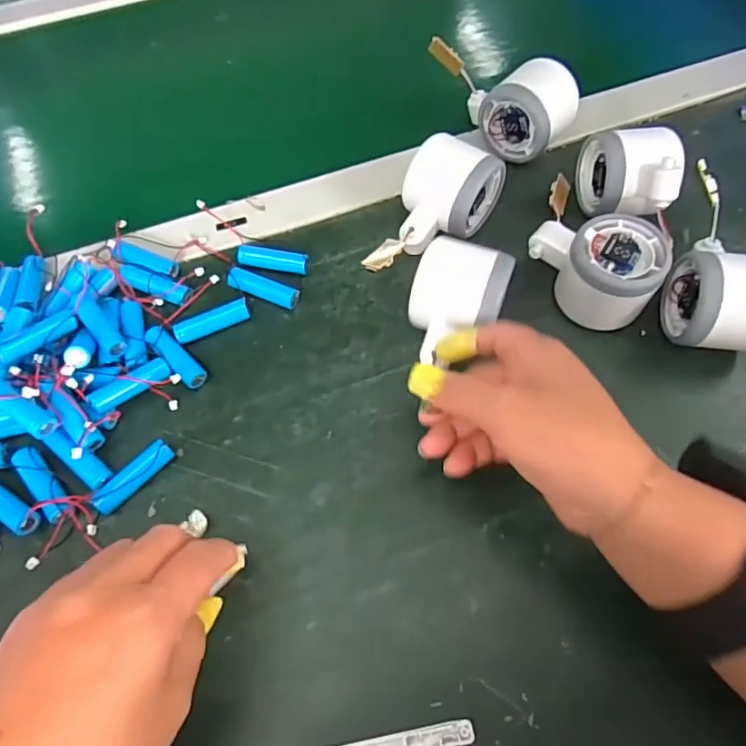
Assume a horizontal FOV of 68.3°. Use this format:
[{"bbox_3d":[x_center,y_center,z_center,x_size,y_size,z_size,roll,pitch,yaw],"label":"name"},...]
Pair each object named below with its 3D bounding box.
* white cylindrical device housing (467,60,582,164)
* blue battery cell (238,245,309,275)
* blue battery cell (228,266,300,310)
[{"bbox_3d":[0.118,-0.205,0.429,0.066,0.054,0.053,37,70,17],"label":"white cylindrical device housing"},{"bbox_3d":[-0.072,-0.081,0.396,0.050,0.010,0.014,9,65,6],"label":"blue battery cell"},{"bbox_3d":[-0.077,-0.058,0.383,0.050,0.012,0.016,20,66,11],"label":"blue battery cell"}]

